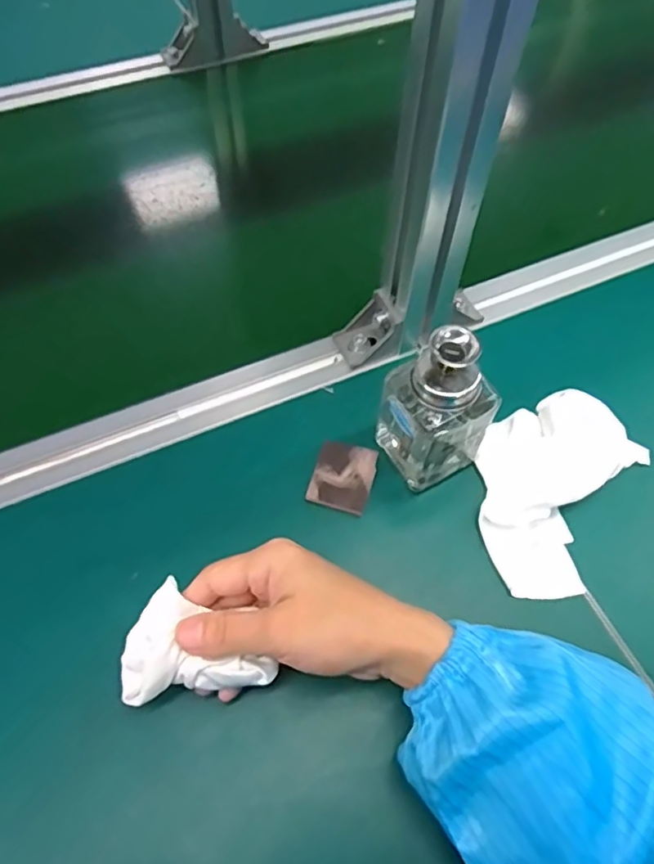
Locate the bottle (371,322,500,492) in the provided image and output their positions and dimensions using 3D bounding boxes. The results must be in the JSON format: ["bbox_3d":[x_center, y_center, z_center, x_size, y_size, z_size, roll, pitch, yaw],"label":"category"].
[{"bbox_3d":[0.069,-0.018,0.365,0.059,0.110,0.054,-23,63,-15],"label":"bottle"}]

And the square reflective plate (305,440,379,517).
[{"bbox_3d":[0.011,0.028,0.402,0.038,0.004,0.048,16,60,7],"label":"square reflective plate"}]

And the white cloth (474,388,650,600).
[{"bbox_3d":[0.145,0.031,0.390,0.092,0.037,0.142,29,63,14],"label":"white cloth"}]

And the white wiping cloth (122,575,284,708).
[{"bbox_3d":[-0.063,0.118,0.308,0.069,0.021,0.059,18,61,11],"label":"white wiping cloth"}]

